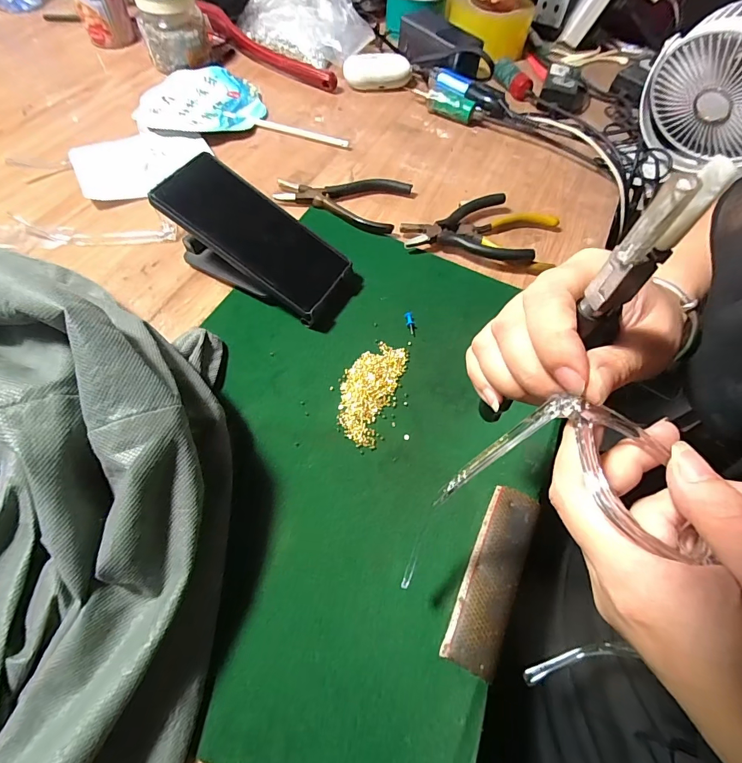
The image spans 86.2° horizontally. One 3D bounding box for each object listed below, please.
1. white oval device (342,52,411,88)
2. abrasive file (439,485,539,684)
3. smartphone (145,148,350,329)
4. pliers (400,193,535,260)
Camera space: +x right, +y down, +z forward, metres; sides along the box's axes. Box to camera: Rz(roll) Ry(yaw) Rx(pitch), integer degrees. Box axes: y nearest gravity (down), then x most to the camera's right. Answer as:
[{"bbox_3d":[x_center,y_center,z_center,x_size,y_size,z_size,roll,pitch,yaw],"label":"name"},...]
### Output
[{"bbox_3d":[0.009,-0.418,0.536,0.087,0.030,0.038,-9,63,-8],"label":"white oval device"},{"bbox_3d":[0.084,0.129,0.268,0.034,0.008,0.117,25,63,10],"label":"abrasive file"},{"bbox_3d":[-0.099,-0.129,0.349,0.159,0.014,0.076,38,64,-7],"label":"smartphone"},{"bbox_3d":[0.093,-0.149,0.407,0.117,0.023,0.089,-8,62,-8],"label":"pliers"}]

